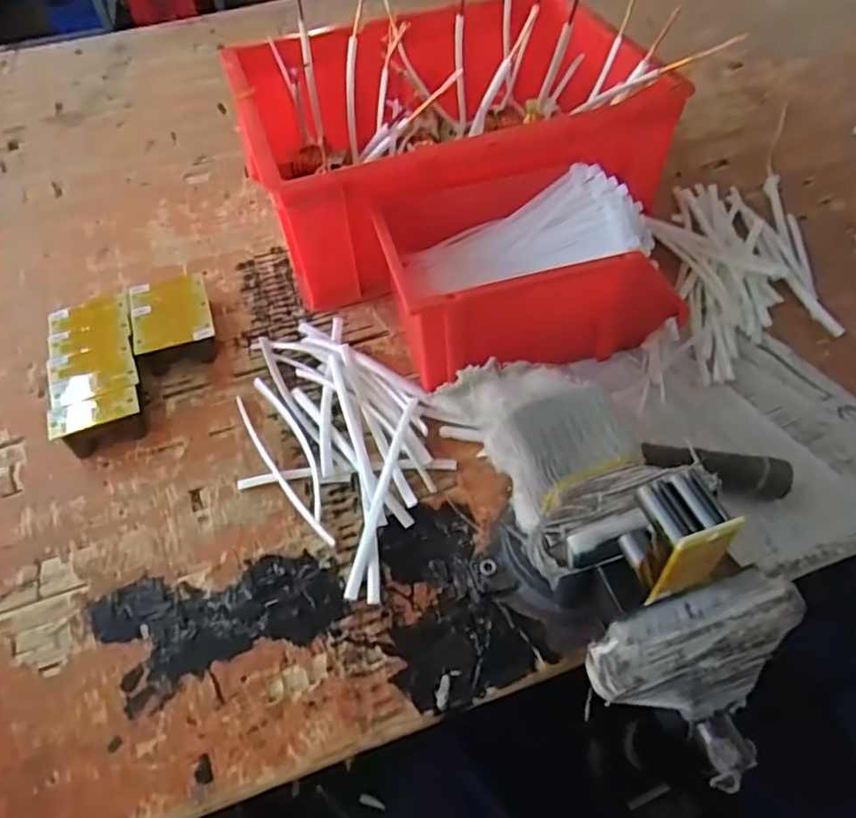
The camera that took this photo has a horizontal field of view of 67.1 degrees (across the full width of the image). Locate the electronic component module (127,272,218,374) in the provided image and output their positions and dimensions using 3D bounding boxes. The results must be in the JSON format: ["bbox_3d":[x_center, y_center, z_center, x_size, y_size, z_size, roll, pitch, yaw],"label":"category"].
[{"bbox_3d":[-0.243,-0.084,0.622,0.073,0.039,0.100,-18,52,-11],"label":"electronic component module"}]

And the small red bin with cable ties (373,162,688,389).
[{"bbox_3d":[0.090,-0.122,0.587,0.249,0.116,0.160,-14,51,-8],"label":"small red bin with cable ties"}]

